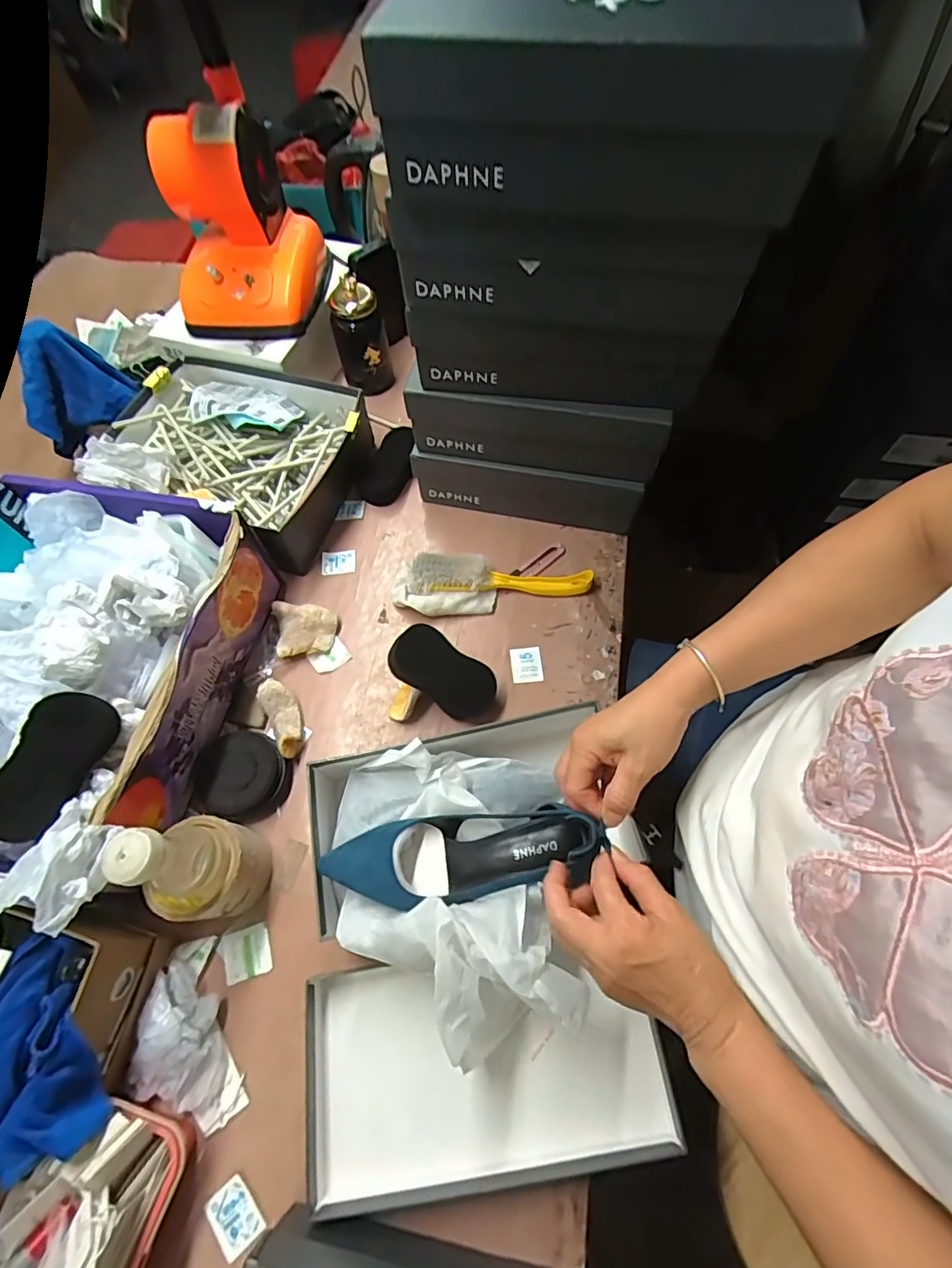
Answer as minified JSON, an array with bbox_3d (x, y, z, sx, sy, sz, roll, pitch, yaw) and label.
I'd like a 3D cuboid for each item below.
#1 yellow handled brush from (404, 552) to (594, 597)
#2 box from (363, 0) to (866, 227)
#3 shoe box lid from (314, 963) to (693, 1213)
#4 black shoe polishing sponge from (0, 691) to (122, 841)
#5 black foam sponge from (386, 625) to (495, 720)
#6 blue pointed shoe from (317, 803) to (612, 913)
[{"bbox_3d":[0.028,-0.076,0.692,0.235,0.038,0.050,1,64,2],"label":"yellow handled brush"},{"bbox_3d":[0.078,-0.382,0.374,0.308,0.097,0.176,10,64,7],"label":"box"},{"bbox_3d":[0.010,0.383,0.474,0.309,0.044,0.156,-4,64,0],"label":"shoe box lid"},{"bbox_3d":[-0.373,0.114,0.470,0.064,0.024,0.127,35,59,-30],"label":"black shoe polishing sponge"},{"bbox_3d":[-0.036,0.045,0.605,0.129,0.021,0.068,38,92,-20],"label":"black foam sponge"},{"bbox_3d":[-0.013,0.190,0.462,0.243,0.067,0.069,-12,63,12],"label":"blue pointed shoe"}]

